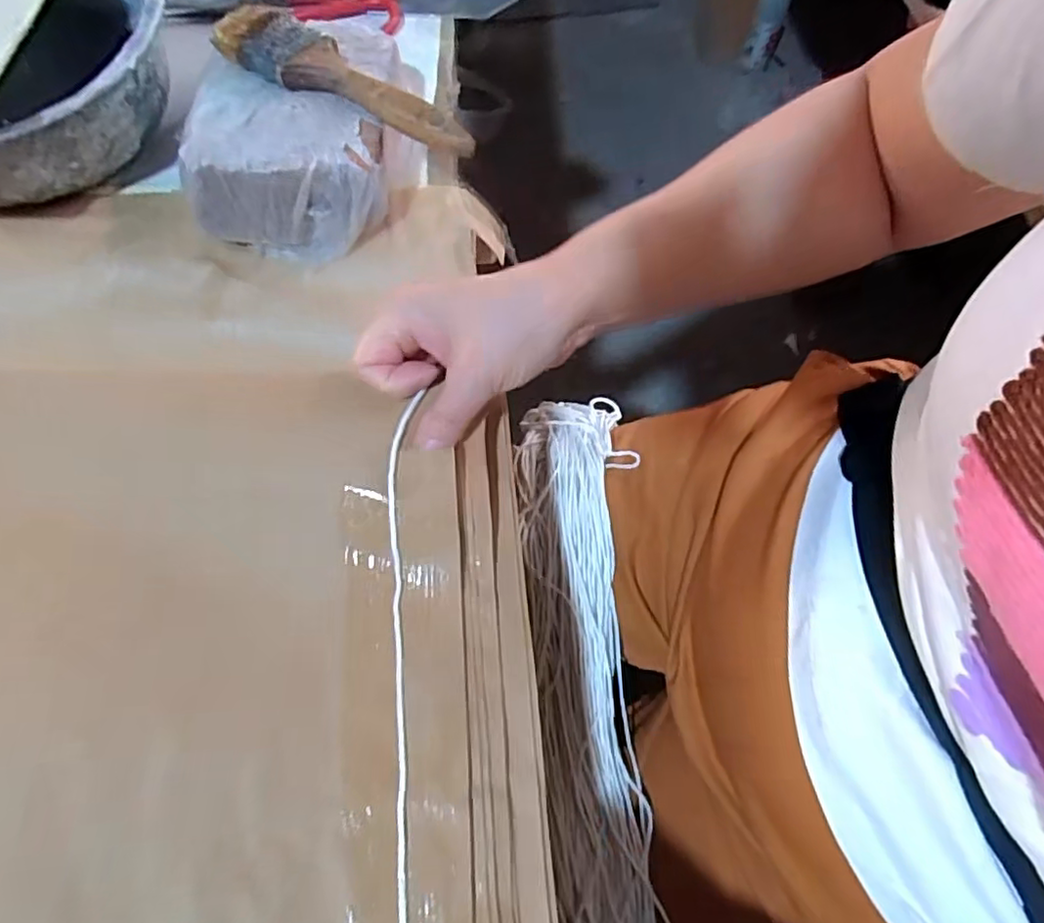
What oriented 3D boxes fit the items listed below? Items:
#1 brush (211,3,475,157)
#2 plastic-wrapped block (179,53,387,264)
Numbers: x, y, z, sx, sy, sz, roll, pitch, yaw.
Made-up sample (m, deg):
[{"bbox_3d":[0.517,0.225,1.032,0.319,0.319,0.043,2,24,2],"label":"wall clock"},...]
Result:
[{"bbox_3d":[-0.102,-0.226,0.369,0.175,0.015,0.045,30,71,9],"label":"brush"},{"bbox_3d":[-0.139,-0.180,0.385,0.116,0.058,0.093,6,69,0],"label":"plastic-wrapped block"}]

